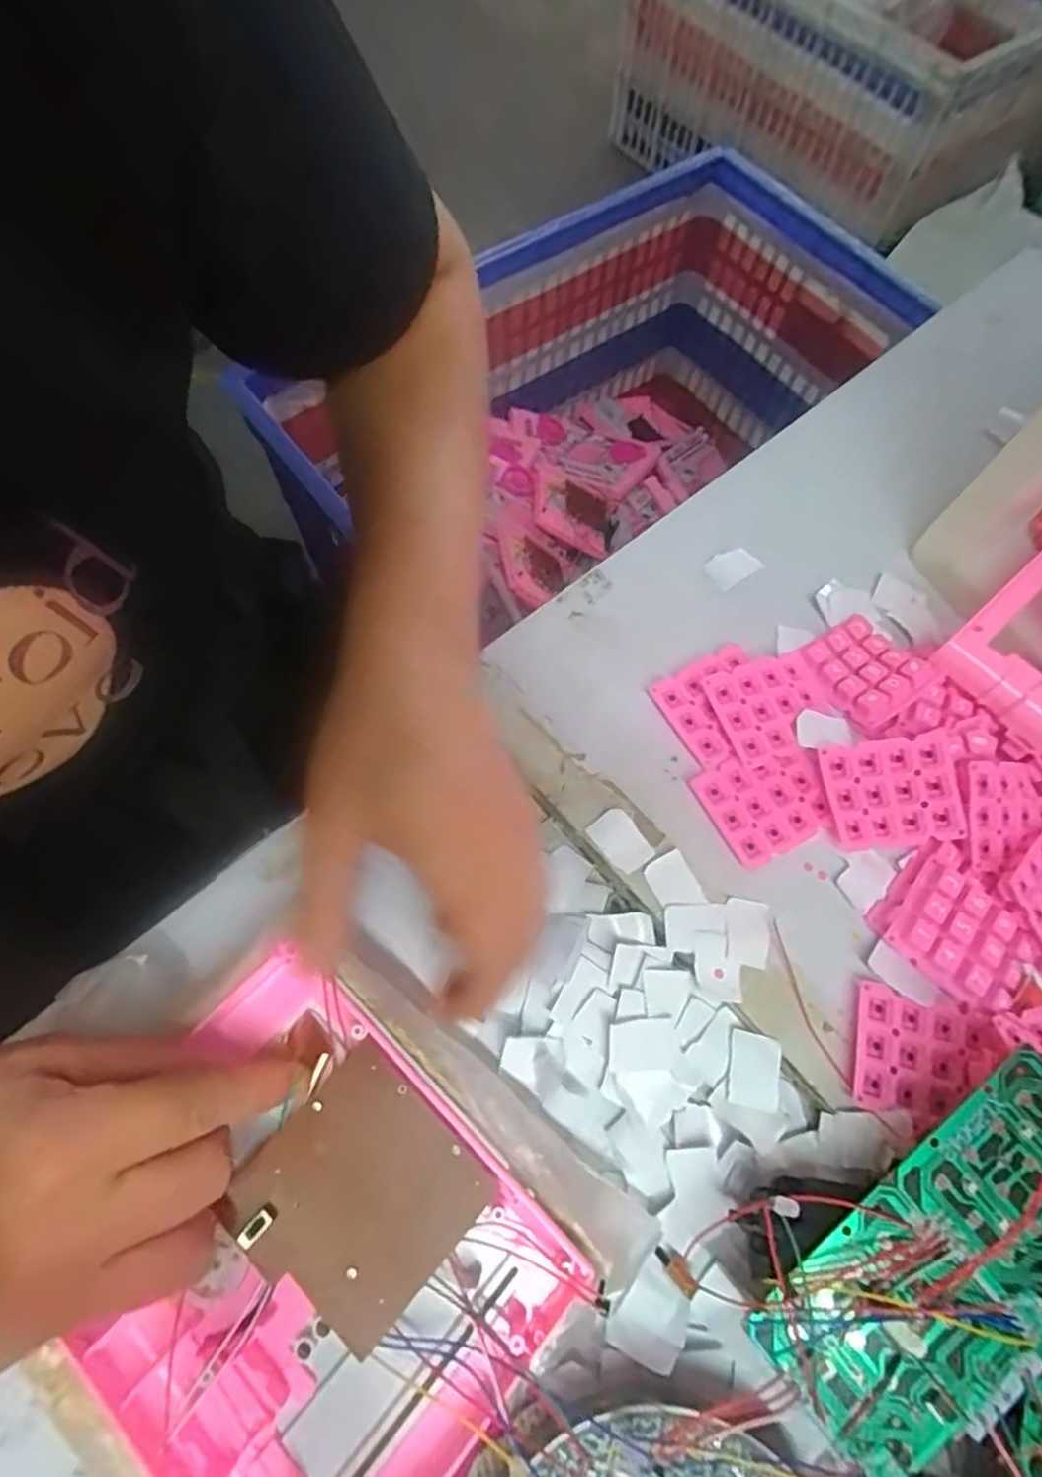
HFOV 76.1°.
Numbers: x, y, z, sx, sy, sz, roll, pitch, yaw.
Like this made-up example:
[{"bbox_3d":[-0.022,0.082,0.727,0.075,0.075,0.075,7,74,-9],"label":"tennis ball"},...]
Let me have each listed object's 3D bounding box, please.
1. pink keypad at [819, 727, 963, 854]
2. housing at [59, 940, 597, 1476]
[{"bbox_3d":[0.175,0.025,0.315,0.059,0.006,0.050,-7,84,2],"label":"pink keypad"},{"bbox_3d":[-0.076,0.189,0.246,0.170,0.045,0.134,40,72,15],"label":"housing"}]

